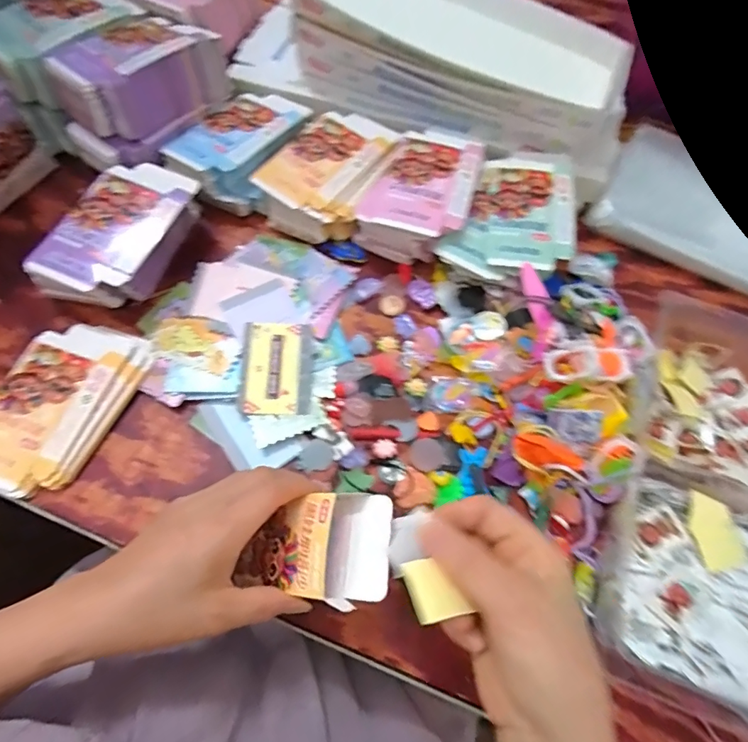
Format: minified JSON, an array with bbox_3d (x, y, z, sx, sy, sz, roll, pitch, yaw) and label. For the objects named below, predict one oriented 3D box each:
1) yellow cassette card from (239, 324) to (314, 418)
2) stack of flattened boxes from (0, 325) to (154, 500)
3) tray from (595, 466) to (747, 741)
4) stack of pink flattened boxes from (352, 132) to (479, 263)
[{"bbox_3d":[-0.089,-0.003,0.420,0.062,0.012,0.088,-1,66,-5],"label":"yellow cassette card"},{"bbox_3d":[-0.271,0.026,0.394,0.098,0.014,0.155,22,66,6],"label":"stack of flattened boxes"},{"bbox_3d":[0.282,0.176,0.353,0.206,0.053,0.177,22,66,6],"label":"tray"},{"bbox_3d":[0.048,-0.186,0.484,0.106,0.055,0.139,16,71,8],"label":"stack of pink flattened boxes"}]

